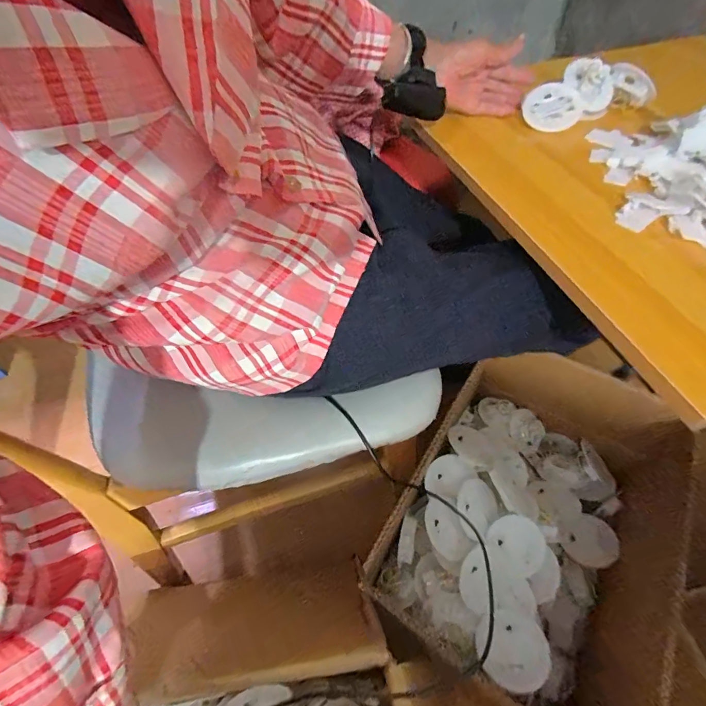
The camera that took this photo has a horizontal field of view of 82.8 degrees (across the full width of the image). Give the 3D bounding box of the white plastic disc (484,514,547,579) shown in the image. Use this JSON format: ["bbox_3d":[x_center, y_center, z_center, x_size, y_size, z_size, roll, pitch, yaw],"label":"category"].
[{"bbox_3d":[0.183,0.218,0.451,0.063,0.004,0.062,-3,74,10],"label":"white plastic disc"}]

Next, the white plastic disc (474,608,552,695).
[{"bbox_3d":[0.158,0.294,0.397,0.065,0.008,0.069,-14,29,8],"label":"white plastic disc"}]

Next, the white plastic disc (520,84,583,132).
[{"bbox_3d":[0.244,-0.302,0.492,0.065,0.007,0.063,-1,81,8],"label":"white plastic disc"}]

